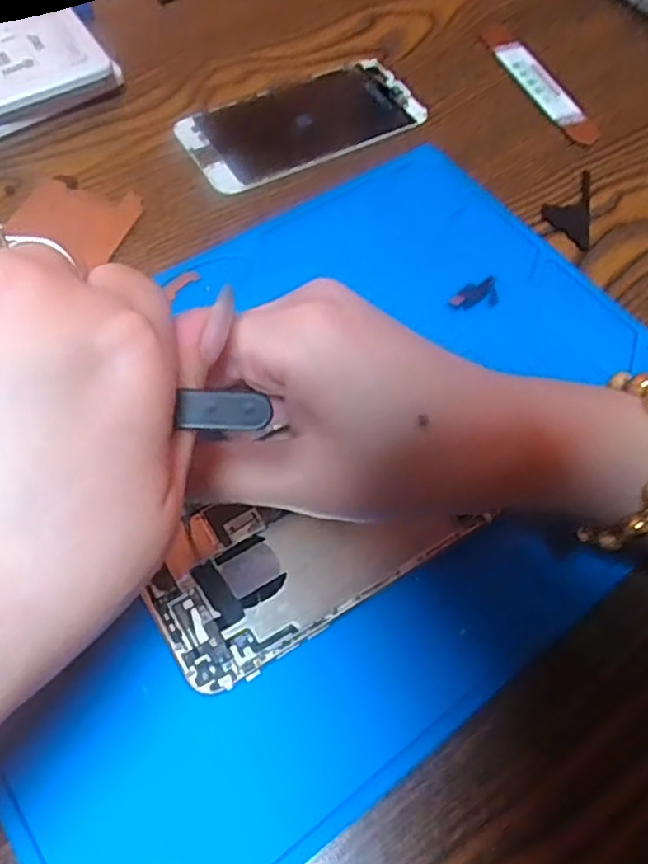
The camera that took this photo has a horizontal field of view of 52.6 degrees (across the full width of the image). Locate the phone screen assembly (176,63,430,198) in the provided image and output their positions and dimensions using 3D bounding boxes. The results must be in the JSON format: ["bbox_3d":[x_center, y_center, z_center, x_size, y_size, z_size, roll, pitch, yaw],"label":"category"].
[{"bbox_3d":[-0.012,-0.175,0.368,0.134,0.004,0.062,-27,67,-17],"label":"phone screen assembly"}]

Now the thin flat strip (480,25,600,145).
[{"bbox_3d":[0.130,-0.213,0.400,0.024,0.004,0.115,-22,64,-8],"label":"thin flat strip"}]

